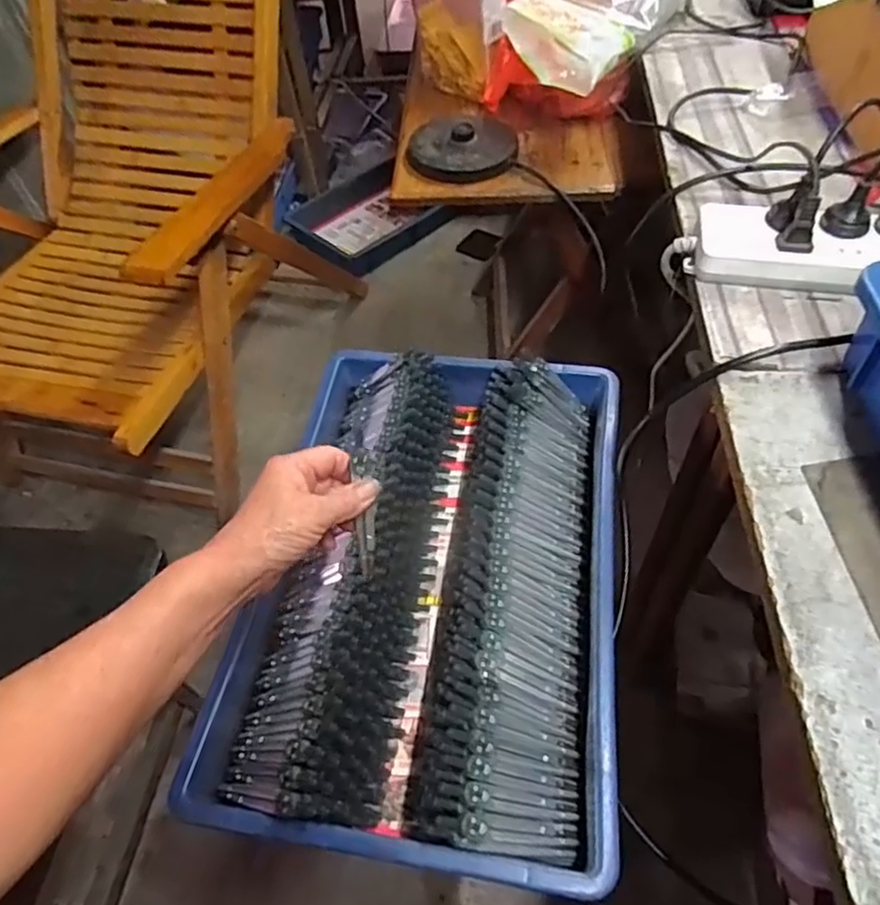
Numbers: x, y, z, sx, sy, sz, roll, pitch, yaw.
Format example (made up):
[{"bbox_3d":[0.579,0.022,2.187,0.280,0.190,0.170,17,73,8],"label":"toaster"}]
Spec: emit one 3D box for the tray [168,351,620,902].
[{"bbox_3d":[0.000,0.092,0.537,0.280,0.094,0.433,5,54,9],"label":"tray"}]

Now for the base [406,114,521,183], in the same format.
[{"bbox_3d":[0.031,-0.414,0.854,0.144,0.034,0.136,0,54,6],"label":"base"}]

